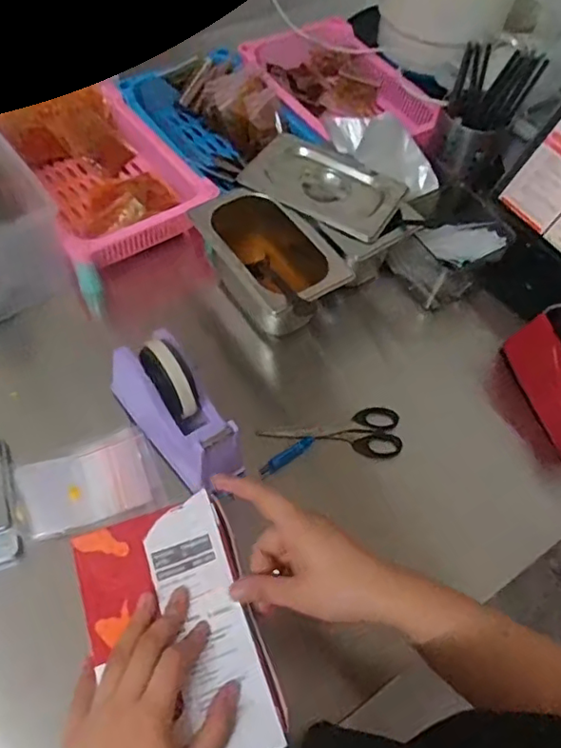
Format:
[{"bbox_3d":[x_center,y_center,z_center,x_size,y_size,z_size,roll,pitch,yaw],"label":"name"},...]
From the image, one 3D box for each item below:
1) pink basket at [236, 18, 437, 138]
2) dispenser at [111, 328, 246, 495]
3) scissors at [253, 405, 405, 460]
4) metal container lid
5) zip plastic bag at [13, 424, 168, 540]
[{"bbox_3d":[0.084,-0.424,0.873,0.191,0.062,0.269,-24,63,-18],"label":"pink basket"},{"bbox_3d":[-0.098,0.035,0.560,0.065,0.091,0.162,-32,66,-22],"label":"dispenser"},{"bbox_3d":[0.056,0.056,0.628,0.151,0.027,0.052,6,58,-1],"label":"scissors"},{"bbox_3d":[0.051,-0.223,0.678,0.174,0.019,0.111,26,60,11],"label":"metal container lid"},{"bbox_3d":[-0.187,0.106,0.566,0.131,0.013,0.080,-19,62,-16],"label":"zip plastic bag"}]

